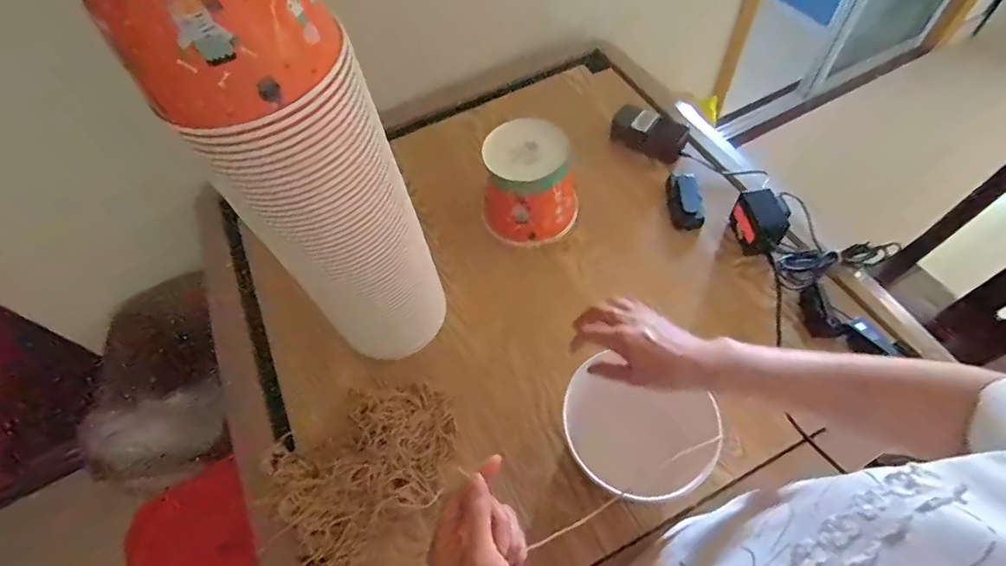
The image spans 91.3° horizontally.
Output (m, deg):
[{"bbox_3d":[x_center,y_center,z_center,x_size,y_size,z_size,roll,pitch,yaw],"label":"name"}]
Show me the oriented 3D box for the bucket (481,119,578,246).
[{"bbox_3d":[0.043,-0.159,0.782,0.150,0.146,0.141,0,58,5],"label":"bucket"}]

